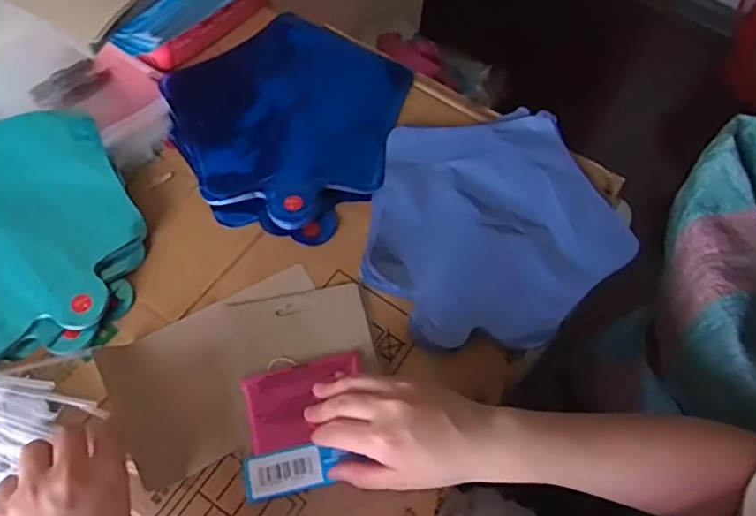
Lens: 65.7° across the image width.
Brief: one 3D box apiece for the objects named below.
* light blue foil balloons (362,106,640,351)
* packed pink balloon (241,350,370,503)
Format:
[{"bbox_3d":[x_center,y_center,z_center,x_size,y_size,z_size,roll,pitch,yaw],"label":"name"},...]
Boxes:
[{"bbox_3d":[0.100,-0.033,0.524,0.231,0.016,0.218,2,61,-3],"label":"light blue foil balloons"},{"bbox_3d":[-0.055,0.123,0.438,0.095,0.011,0.091,-10,62,-10],"label":"packed pink balloon"}]

